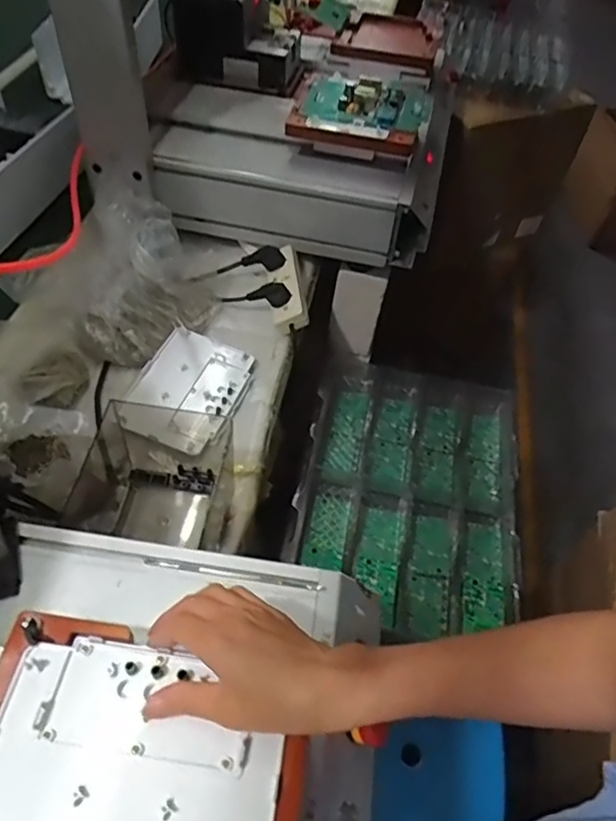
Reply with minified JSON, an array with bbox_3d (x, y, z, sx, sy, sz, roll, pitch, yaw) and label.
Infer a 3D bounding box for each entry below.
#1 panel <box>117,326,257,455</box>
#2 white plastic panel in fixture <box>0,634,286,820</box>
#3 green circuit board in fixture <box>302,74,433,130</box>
[{"bbox_3d":[-0.165,-0.030,0.814,0.135,0.029,0.188,21,53,10],"label":"panel"},{"bbox_3d":[-0.110,0.225,0.378,0.182,0.007,0.132,10,51,2],"label":"white plastic panel in fixture"},{"bbox_3d":[0.098,-0.495,0.933,0.191,0.031,0.128,13,52,5],"label":"green circuit board in fixture"}]

